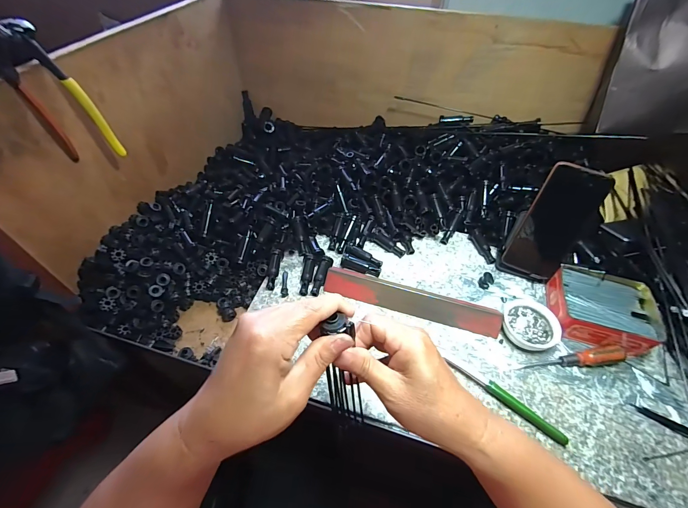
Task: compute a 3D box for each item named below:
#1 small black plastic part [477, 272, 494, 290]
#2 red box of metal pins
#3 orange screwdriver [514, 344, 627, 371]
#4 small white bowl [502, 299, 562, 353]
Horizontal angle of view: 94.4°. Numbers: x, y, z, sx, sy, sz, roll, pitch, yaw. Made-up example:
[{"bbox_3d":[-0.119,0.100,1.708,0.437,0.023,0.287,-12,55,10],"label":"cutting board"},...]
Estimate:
[{"bbox_3d":[0.225,0.042,0.504,0.021,0.018,0.019,-31,57,-25],"label":"small black plastic part"},{"bbox_3d":[0.367,0.073,0.456,0.123,0.038,0.112,13,50,10],"label":"red box of metal pins"},{"bbox_3d":[0.299,0.138,0.419,0.137,0.021,0.021,-5,50,-5],"label":"orange screwdriver"},{"bbox_3d":[0.262,0.097,0.449,0.069,0.019,0.072,1,49,-1],"label":"small white bowl"}]

